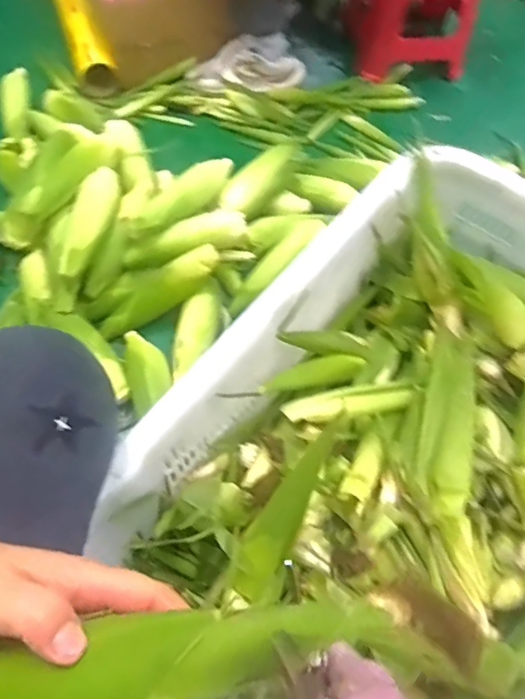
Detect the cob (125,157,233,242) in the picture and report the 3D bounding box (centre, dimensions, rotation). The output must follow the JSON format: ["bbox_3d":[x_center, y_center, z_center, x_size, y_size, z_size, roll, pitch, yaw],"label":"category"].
[{"bbox_3d":[-0.140,-0.279,0.958,0.056,0.050,0.250,37,67,17],"label":"cob"}]

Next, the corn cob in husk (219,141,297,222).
[{"bbox_3d":[-0.006,-0.324,1.027,0.078,0.063,0.191,33,66,15],"label":"corn cob in husk"}]

